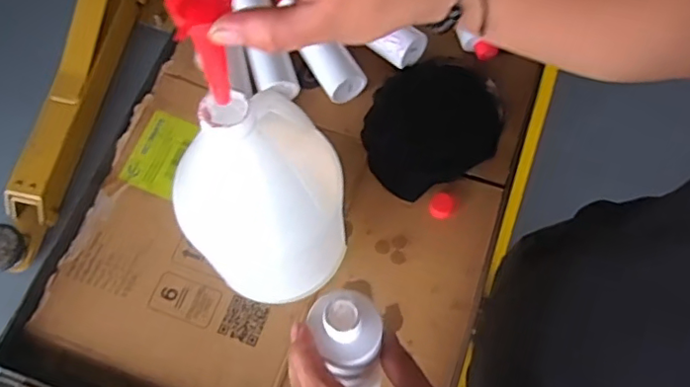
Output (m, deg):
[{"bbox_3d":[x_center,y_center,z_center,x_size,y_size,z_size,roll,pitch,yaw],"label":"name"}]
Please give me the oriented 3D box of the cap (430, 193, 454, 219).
[{"bbox_3d":[0.111,0.015,0.652,0.026,0.020,0.029,19,70,8],"label":"cap"}]

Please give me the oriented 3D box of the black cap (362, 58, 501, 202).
[{"bbox_3d":[0.101,-0.085,0.680,0.164,0.038,0.134,-28,71,-9],"label":"black cap"}]

